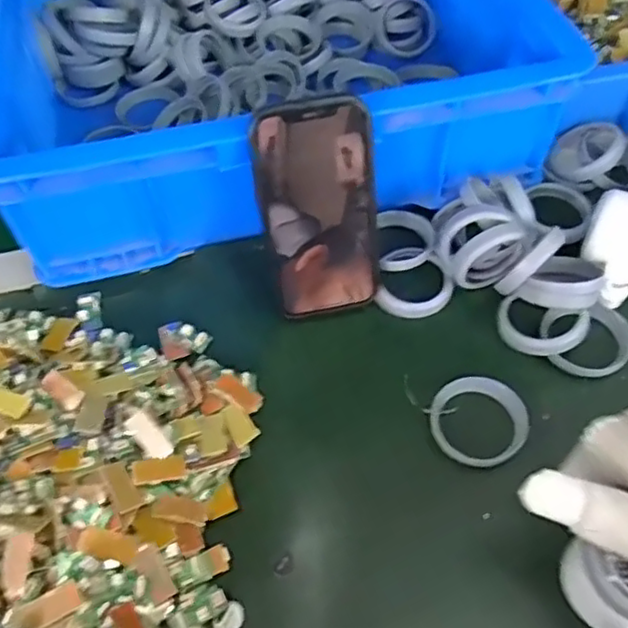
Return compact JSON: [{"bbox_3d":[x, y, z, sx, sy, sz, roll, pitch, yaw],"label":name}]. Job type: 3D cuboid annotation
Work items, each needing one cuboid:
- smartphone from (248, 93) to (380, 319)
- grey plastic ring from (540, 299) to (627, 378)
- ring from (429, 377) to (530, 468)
[{"bbox_3d":[0.005,-0.065,0.426,0.075,0.145,0.008,-11,30,-4],"label":"smartphone"},{"bbox_3d":[0.189,0.017,0.441,0.059,0.021,0.051,-14,56,-8],"label":"grey plastic ring"},{"bbox_3d":[0.105,0.067,0.413,0.060,0.012,0.057,-1,55,1],"label":"ring"}]

